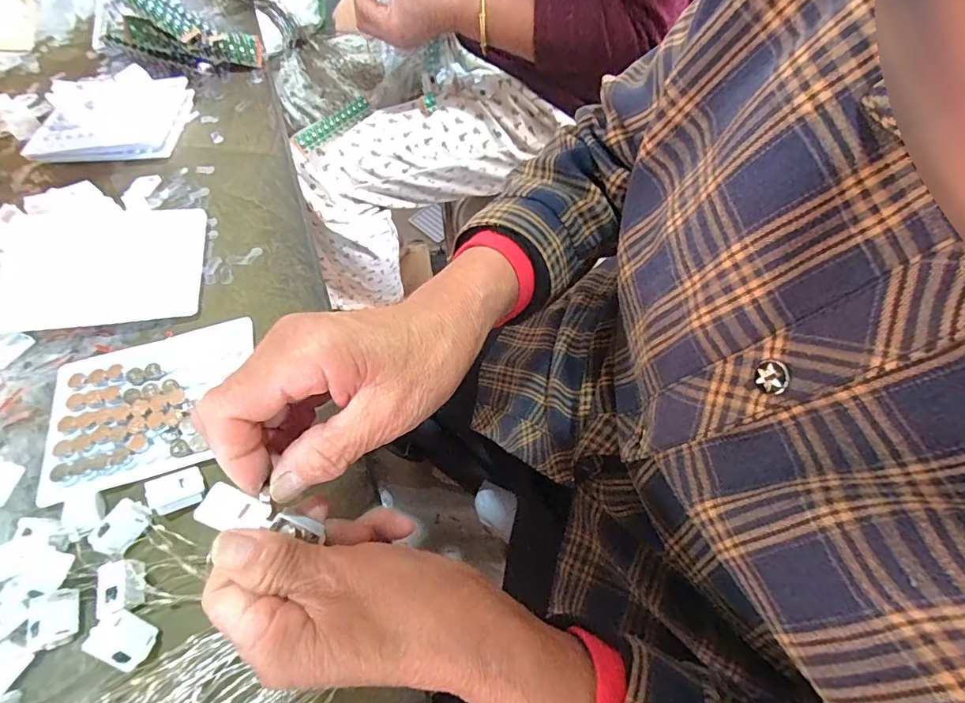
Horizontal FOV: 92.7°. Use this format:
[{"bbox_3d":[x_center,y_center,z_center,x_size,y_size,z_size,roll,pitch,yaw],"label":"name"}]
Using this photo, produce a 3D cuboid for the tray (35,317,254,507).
[{"bbox_3d":[-0.220,0.036,0.300,0.136,0.008,0.097,-16,62,-7],"label":"tray"}]

